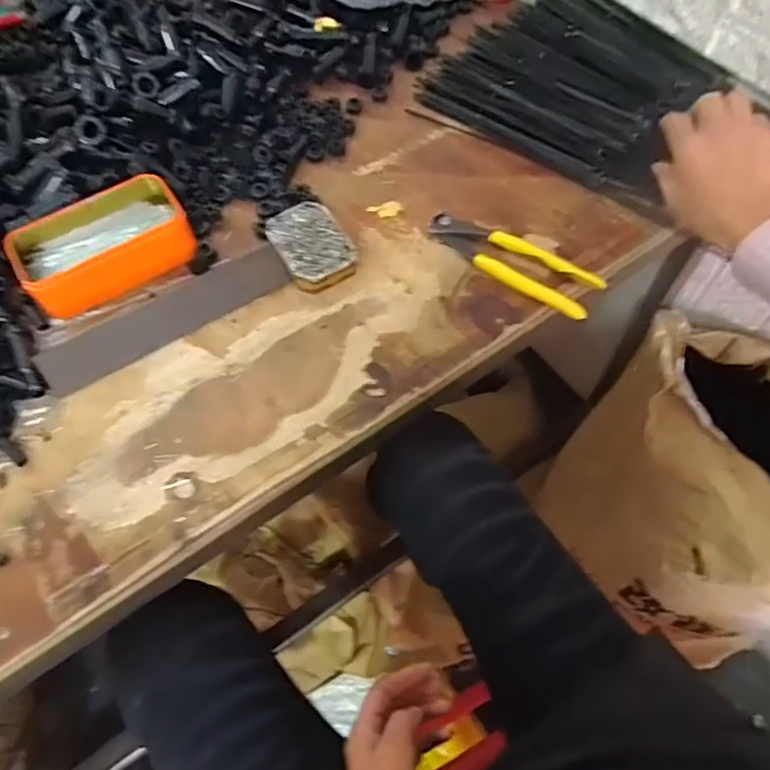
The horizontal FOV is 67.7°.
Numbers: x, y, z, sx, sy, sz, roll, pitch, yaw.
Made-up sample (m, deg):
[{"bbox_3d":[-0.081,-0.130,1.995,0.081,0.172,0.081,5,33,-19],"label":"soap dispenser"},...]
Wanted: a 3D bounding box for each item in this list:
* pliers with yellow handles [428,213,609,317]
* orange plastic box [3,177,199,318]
[{"bbox_3d":[0.115,-0.114,0.521,0.162,0.017,0.045,32,66,18],"label":"pliers with yellow handles"},{"bbox_3d":[-0.254,-0.127,0.523,0.146,0.040,0.089,-33,65,-16],"label":"orange plastic box"}]

